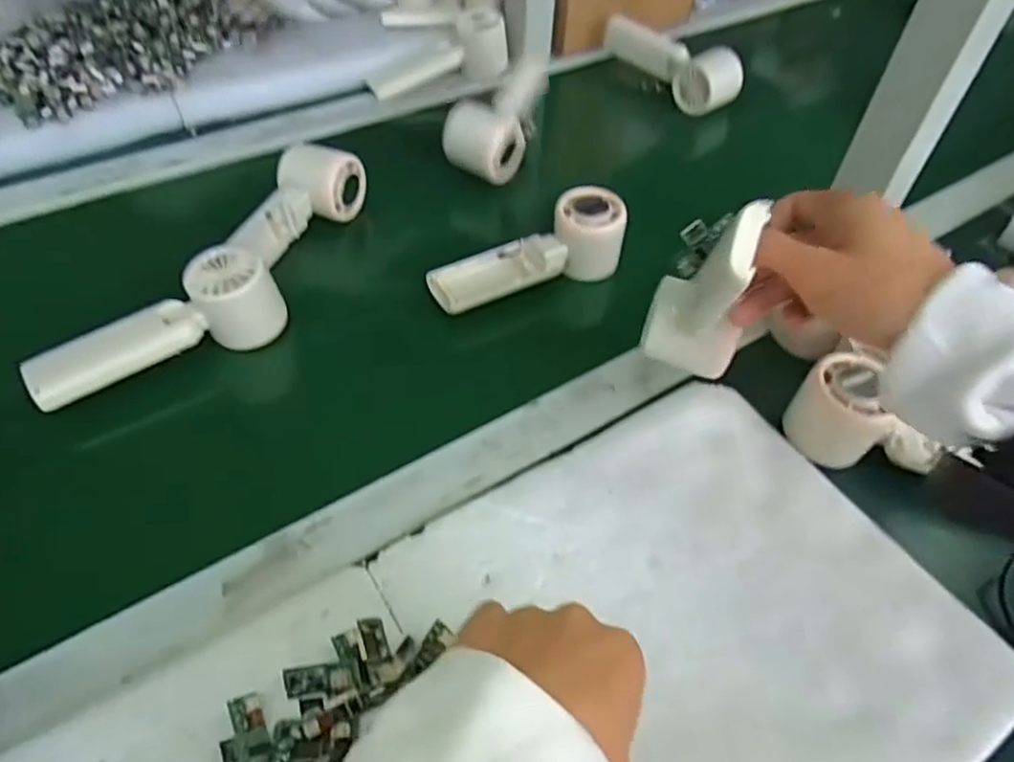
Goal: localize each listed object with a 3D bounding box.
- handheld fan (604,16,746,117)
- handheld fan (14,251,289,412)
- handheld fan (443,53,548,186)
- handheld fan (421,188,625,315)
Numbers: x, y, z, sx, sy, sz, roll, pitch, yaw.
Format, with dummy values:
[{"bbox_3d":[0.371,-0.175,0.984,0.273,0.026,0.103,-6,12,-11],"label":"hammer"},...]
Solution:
[{"bbox_3d":[0.188,-0.359,0.763,0.046,0.054,0.169,-33,59,-28],"label":"handheld fan"},{"bbox_3d":[-0.240,-0.035,0.467,0.163,0.067,0.044,-26,56,-25],"label":"handheld fan"},{"bbox_3d":[-0.003,-0.251,0.646,0.063,0.058,0.132,25,69,17],"label":"handheld fan"},{"bbox_3d":[0.016,-0.104,0.534,0.159,0.055,0.048,-21,54,-21],"label":"handheld fan"}]

